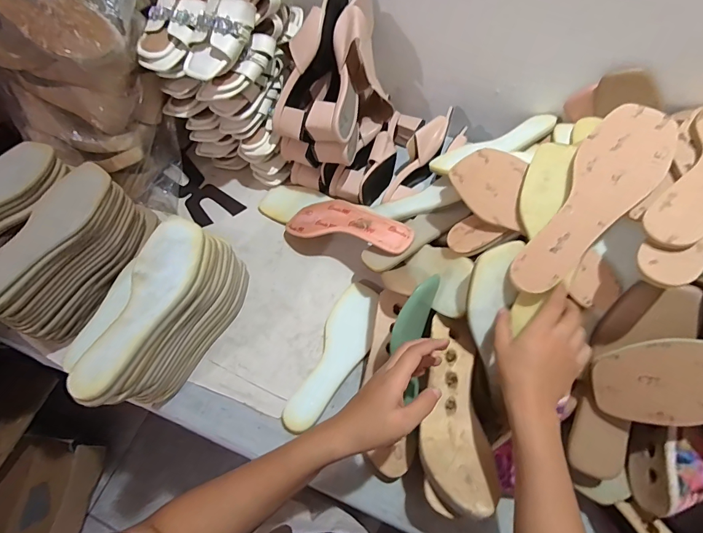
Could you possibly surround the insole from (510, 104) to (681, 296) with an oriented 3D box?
[{"bbox_3d":[0.271,-0.072,0.418,0.080,0.011,0.238,32,90,31],"label":"insole"}]

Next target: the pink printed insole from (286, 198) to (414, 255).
[{"bbox_3d":[-0.008,-0.071,0.627,0.233,0.024,0.083,15,64,31],"label":"pink printed insole"}]

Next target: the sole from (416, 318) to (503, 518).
[{"bbox_3d":[0.123,0.168,0.459,0.086,0.045,0.222,-2,63,2],"label":"sole"}]

